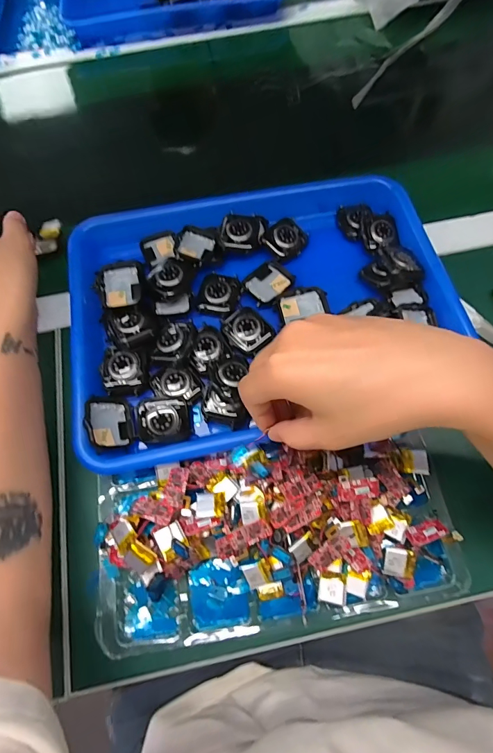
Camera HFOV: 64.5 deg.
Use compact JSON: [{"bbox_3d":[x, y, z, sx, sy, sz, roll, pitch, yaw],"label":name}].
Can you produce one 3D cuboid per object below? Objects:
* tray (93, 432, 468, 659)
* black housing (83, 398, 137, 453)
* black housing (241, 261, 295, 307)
[{"bbox_3d":[0.018,0.112,0.280,0.256,0.033,0.123,-9,67,-2],"label":"tray"},{"bbox_3d":[-0.108,0.037,0.308,0.040,0.007,0.042,2,64,-45],"label":"black housing"},{"bbox_3d":[0.020,-0.086,0.360,0.044,0.010,0.038,-41,72,-14],"label":"black housing"}]

